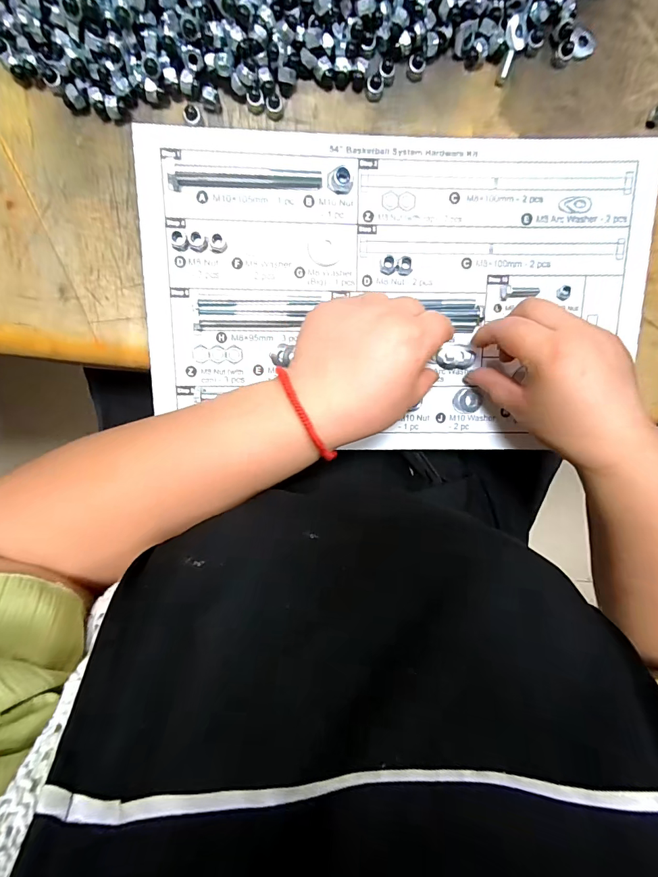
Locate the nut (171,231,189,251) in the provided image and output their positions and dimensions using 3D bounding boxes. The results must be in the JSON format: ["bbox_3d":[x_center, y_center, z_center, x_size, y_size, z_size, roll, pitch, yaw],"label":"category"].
[{"bbox_3d":[-0.112,-0.148,0.292,0.012,0.005,0.012,-1,99,-4],"label":"nut"}]

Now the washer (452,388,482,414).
[{"bbox_3d":[0.118,-0.032,0.329,0.024,0.004,0.021,7,99,-5],"label":"washer"}]

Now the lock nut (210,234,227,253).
[{"bbox_3d":[-0.085,-0.147,0.295,0.012,0.006,0.011,-1,99,-4],"label":"lock nut"}]

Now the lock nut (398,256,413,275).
[{"bbox_3d":[0.061,-0.137,0.308,0.012,0.007,0.014,-9,100,-2],"label":"lock nut"}]

